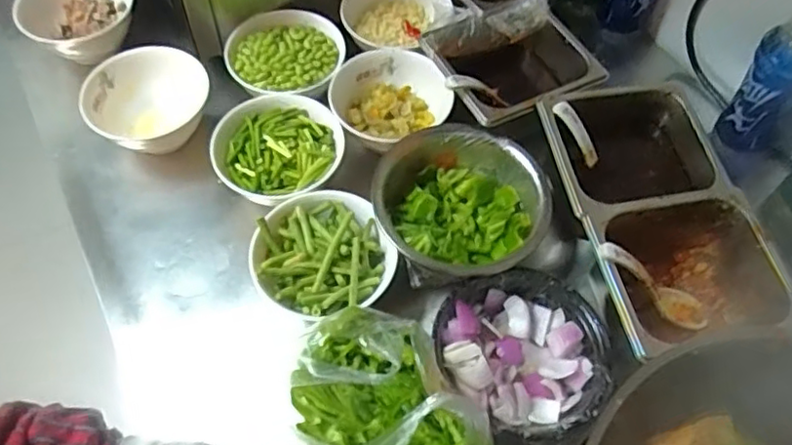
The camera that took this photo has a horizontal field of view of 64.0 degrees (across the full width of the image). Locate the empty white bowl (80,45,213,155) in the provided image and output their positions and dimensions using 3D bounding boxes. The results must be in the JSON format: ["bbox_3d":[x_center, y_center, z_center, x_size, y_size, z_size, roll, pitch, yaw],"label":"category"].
[{"bbox_3d":[-0.299,-0.140,0.772,0.145,0.078,0.122,-27,63,-18],"label":"empty white bowl"}]

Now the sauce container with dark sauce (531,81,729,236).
[{"bbox_3d":[0.251,-0.058,0.714,0.171,0.107,0.163,-9,59,-8],"label":"sauce container with dark sauce"}]

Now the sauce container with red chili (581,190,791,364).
[{"bbox_3d":[0.281,0.060,0.649,0.176,0.108,0.138,-7,58,-7],"label":"sauce container with red chili"}]

